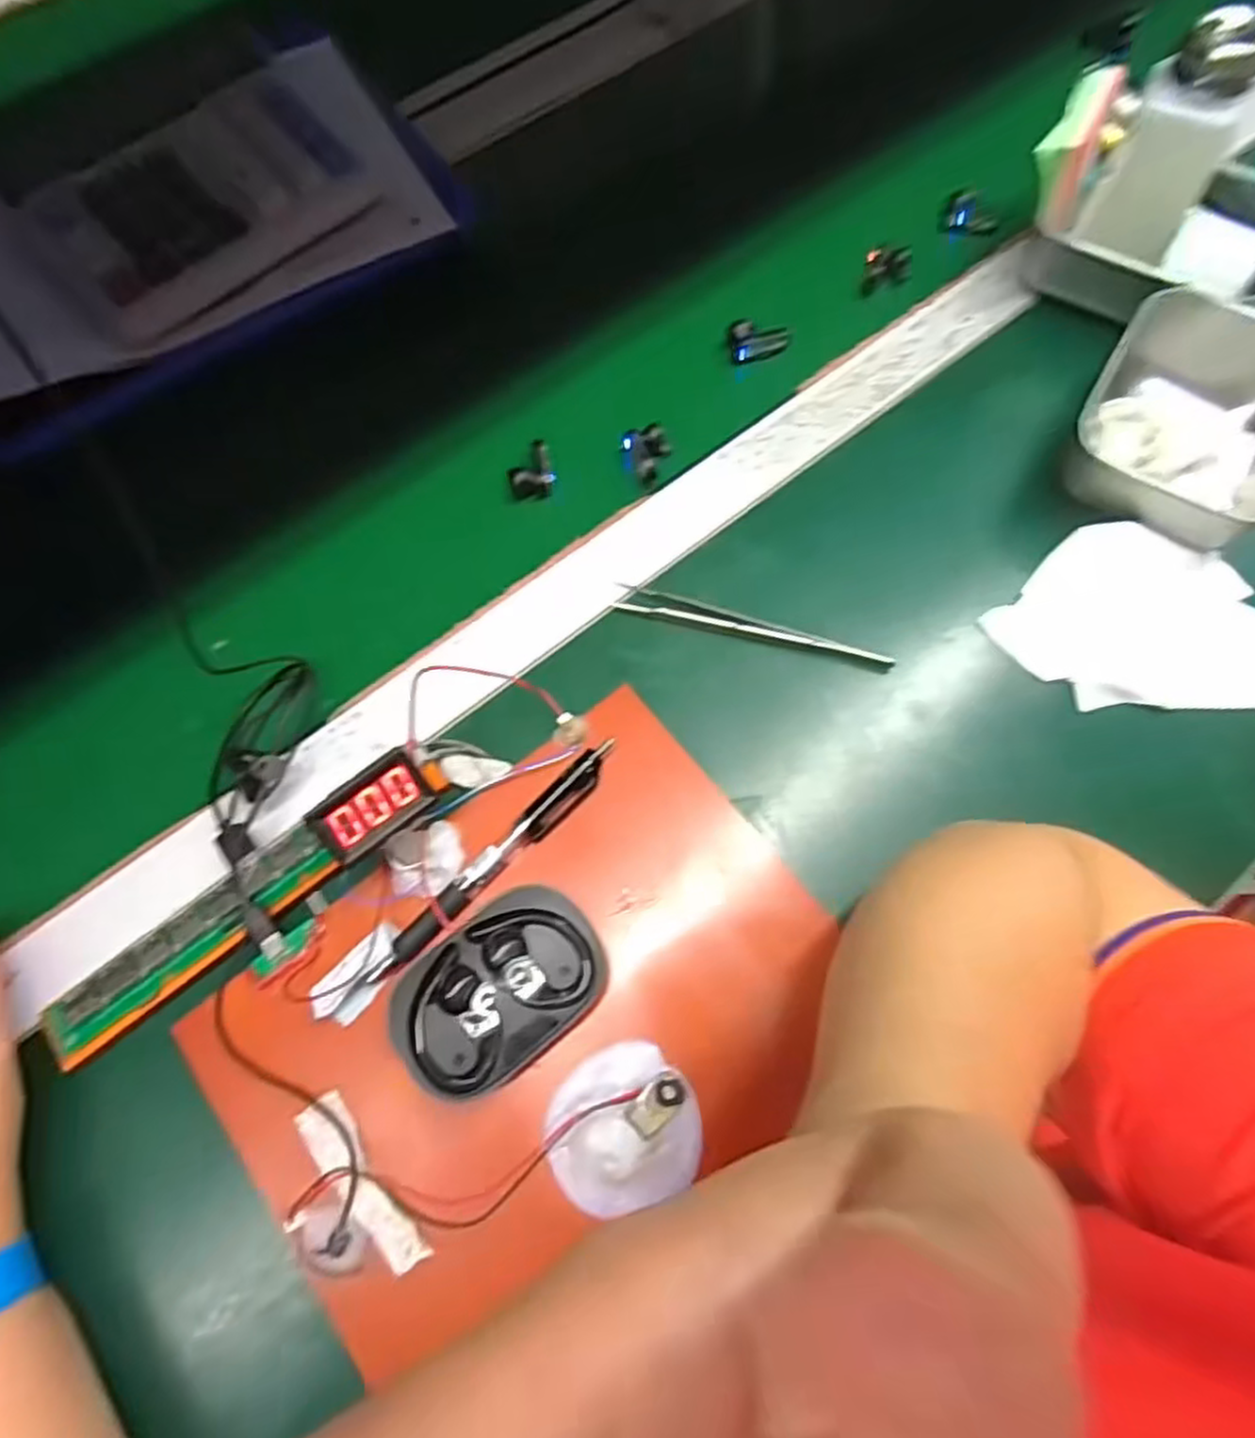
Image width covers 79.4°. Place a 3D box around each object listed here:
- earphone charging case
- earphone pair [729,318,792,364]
[{"bbox_3d":[-0.052,0.112,0.315,0.086,0.028,0.059,-39,74,-12],"label":"earphone charging case"},{"bbox_3d":[0.081,-0.230,0.460,0.037,0.015,0.018,0,70,1],"label":"earphone pair"}]

